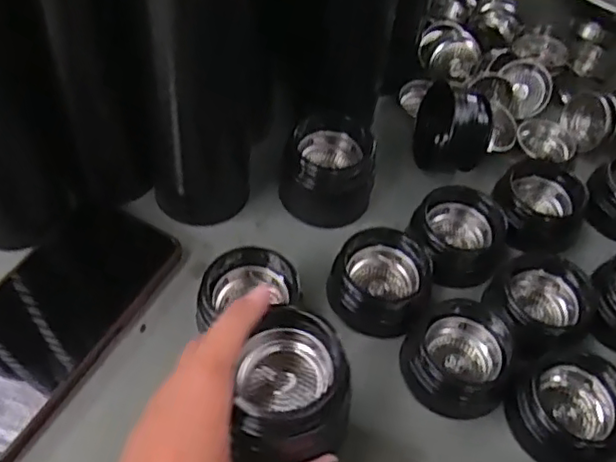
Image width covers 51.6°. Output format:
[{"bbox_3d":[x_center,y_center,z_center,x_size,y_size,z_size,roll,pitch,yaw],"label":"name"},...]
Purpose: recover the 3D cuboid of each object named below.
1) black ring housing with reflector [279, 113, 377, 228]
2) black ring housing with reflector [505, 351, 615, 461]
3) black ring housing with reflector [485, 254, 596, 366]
[{"bbox_3d":[0.015,-0.045,0.427,0.064,0.057,0.058,9,55,1],"label":"black ring housing with reflector"},{"bbox_3d":[0.145,0.098,0.352,0.060,0.035,0.056,3,55,-4],"label":"black ring housing with reflector"},{"bbox_3d":[0.142,0.042,0.392,0.065,0.027,0.063,-16,59,-16],"label":"black ring housing with reflector"}]

